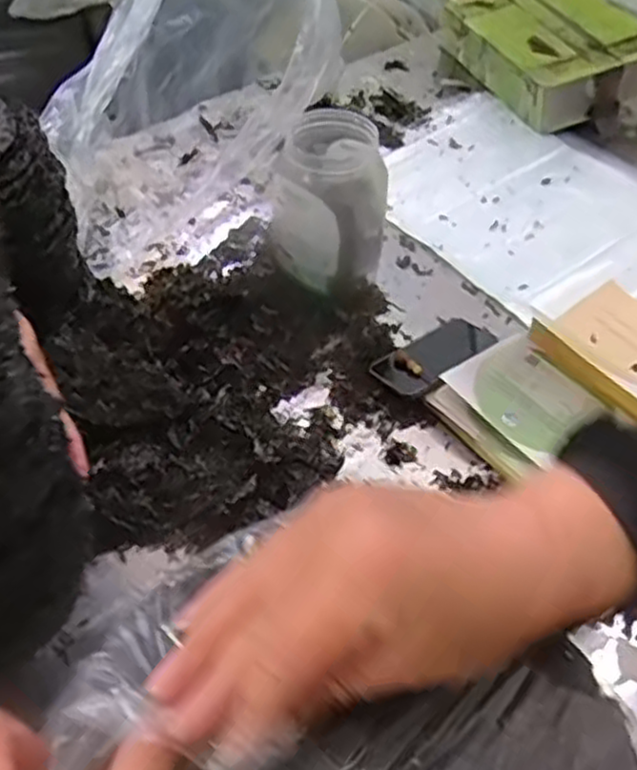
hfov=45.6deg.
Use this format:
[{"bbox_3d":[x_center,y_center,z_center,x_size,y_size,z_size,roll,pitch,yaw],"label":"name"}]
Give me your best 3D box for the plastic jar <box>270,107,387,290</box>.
[{"bbox_3d":[0.019,-0.219,0.961,0.128,0.199,0.112,24,52,17],"label":"plastic jar"}]

